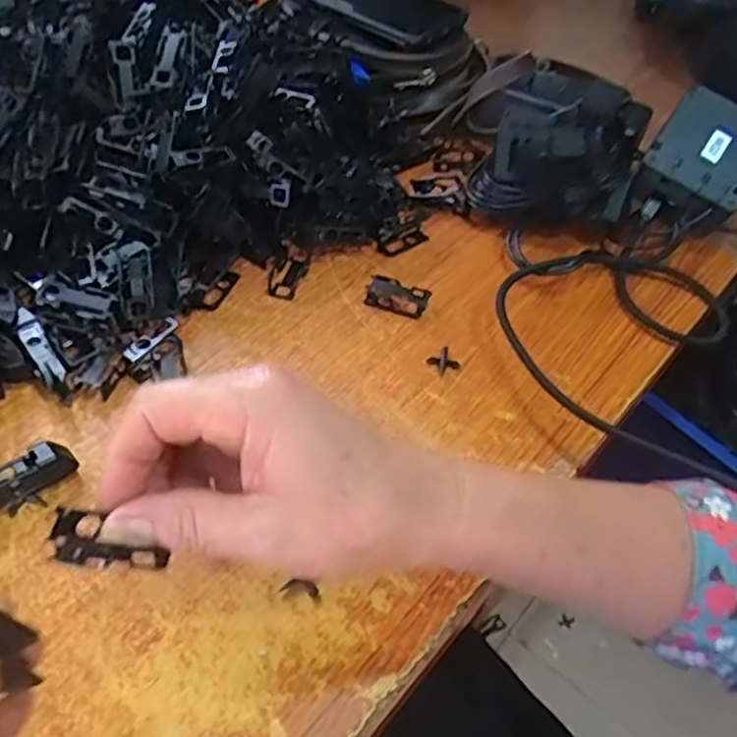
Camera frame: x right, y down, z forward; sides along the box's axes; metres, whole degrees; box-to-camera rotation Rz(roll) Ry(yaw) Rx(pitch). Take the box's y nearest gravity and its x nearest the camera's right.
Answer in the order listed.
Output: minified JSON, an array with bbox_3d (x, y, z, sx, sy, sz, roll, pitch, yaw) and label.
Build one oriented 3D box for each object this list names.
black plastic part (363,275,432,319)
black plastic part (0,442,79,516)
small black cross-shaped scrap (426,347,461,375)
[{"bbox_3d":[0.018,-0.045,0.455,0.038,0.012,0.020,23,50,14],"label":"black plastic part"},{"bbox_3d":[-0.174,0.058,0.344,0.064,0.017,0.020,-27,56,-27],"label":"black plastic part"},{"bbox_3d":[0.045,-0.004,0.427,0.015,0.007,0.016,-22,54,-24],"label":"small black cross-shaped scrap"}]

